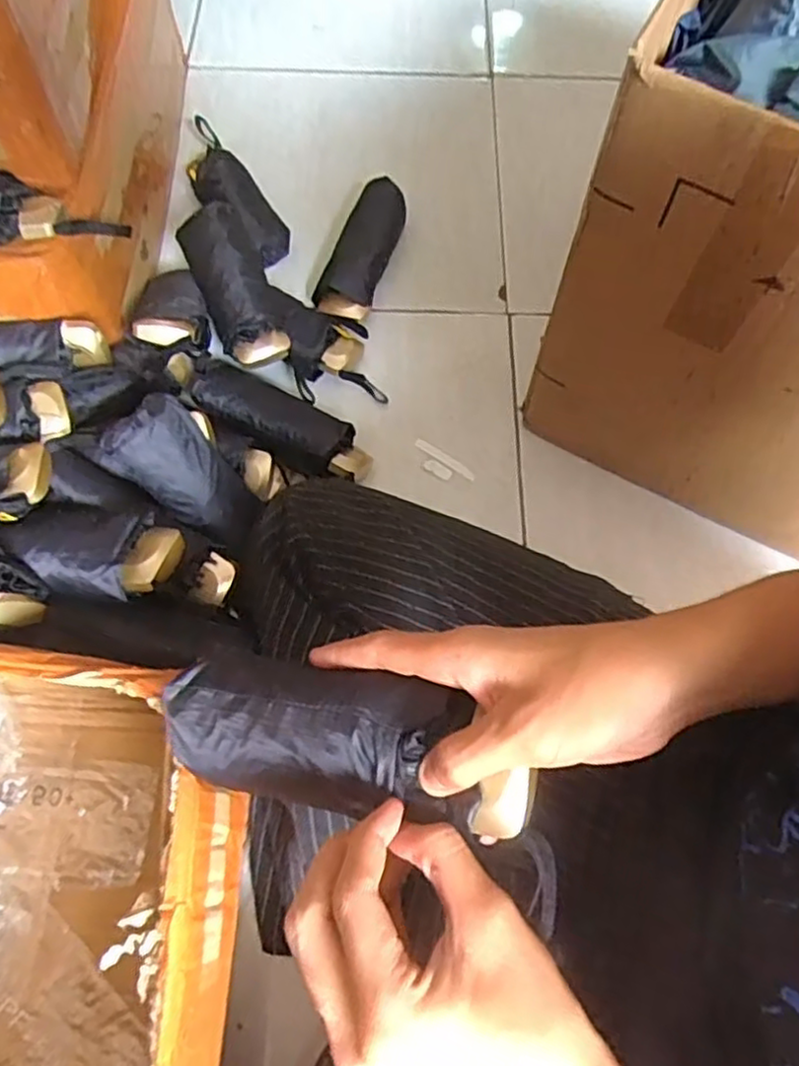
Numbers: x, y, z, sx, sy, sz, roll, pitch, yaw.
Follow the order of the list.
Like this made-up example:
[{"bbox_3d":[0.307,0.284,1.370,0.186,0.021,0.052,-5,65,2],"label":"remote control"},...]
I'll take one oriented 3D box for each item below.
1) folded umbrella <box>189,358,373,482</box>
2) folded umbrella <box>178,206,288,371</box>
[{"bbox_3d":[-0.113,-0.103,0.630,0.186,0.045,0.073,27,68,11],"label":"folded umbrella"},{"bbox_3d":[-0.159,-0.240,0.652,0.063,0.044,0.169,-22,68,-11],"label":"folded umbrella"}]

